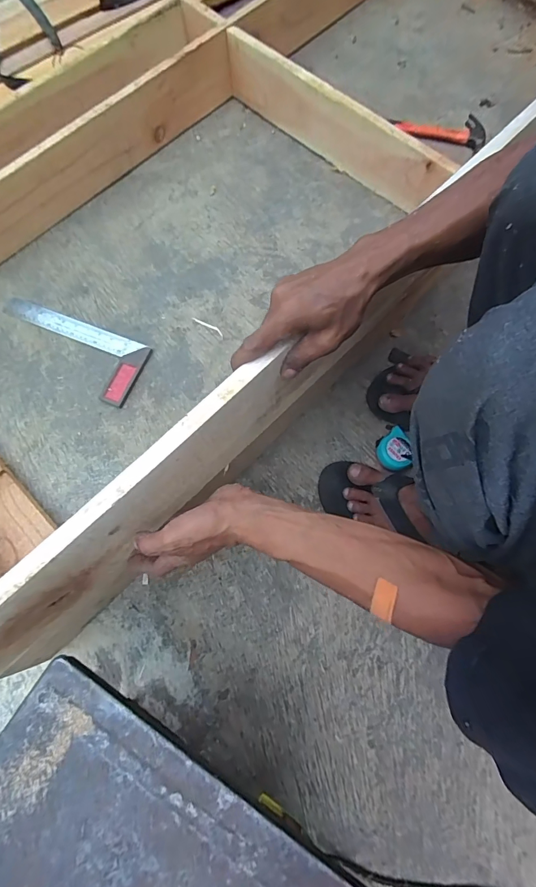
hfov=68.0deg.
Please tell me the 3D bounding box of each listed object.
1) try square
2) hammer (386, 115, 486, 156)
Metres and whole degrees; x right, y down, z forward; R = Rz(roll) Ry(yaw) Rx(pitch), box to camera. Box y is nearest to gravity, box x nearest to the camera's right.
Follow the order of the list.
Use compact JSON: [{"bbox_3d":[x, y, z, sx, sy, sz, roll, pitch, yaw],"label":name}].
[{"bbox_3d":[-0.363,-0.171,0.711,0.291,0.013,0.122,22,76,6],"label":"try square"},{"bbox_3d":[0.368,-0.678,0.864,0.219,0.024,0.091,10,75,3],"label":"hammer"}]

